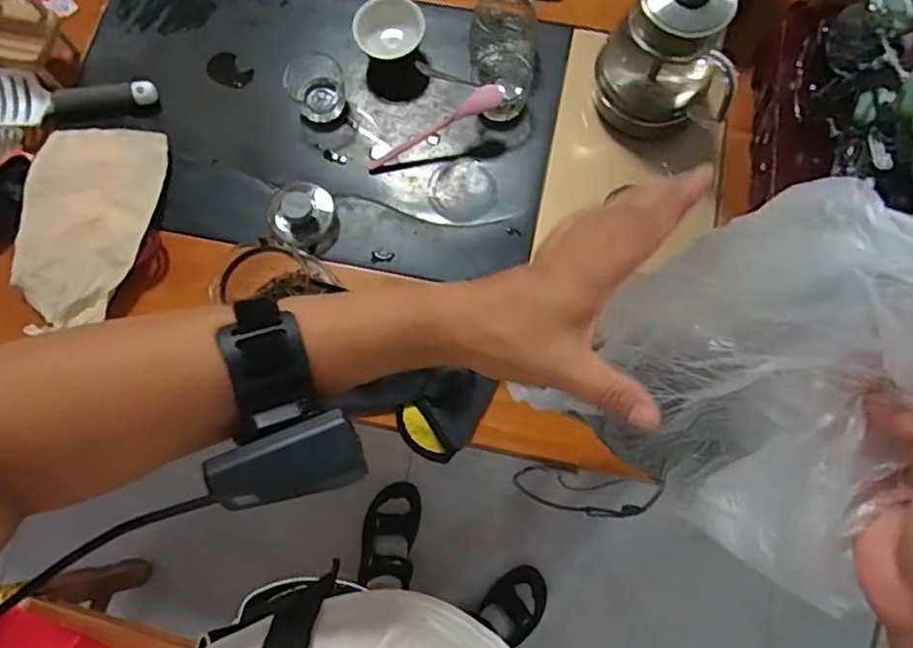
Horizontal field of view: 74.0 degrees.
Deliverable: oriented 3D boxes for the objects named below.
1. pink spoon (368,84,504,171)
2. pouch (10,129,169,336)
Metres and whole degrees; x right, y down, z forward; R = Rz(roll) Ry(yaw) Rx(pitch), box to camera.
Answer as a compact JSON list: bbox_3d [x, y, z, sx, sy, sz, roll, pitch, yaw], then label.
[{"bbox_3d":[-0.024,-0.223,0.700,0.173,0.023,0.021,-27,76,13],"label":"pink spoon"},{"bbox_3d":[-0.411,-0.111,0.669,0.136,0.032,0.225,2,75,1],"label":"pouch"}]

